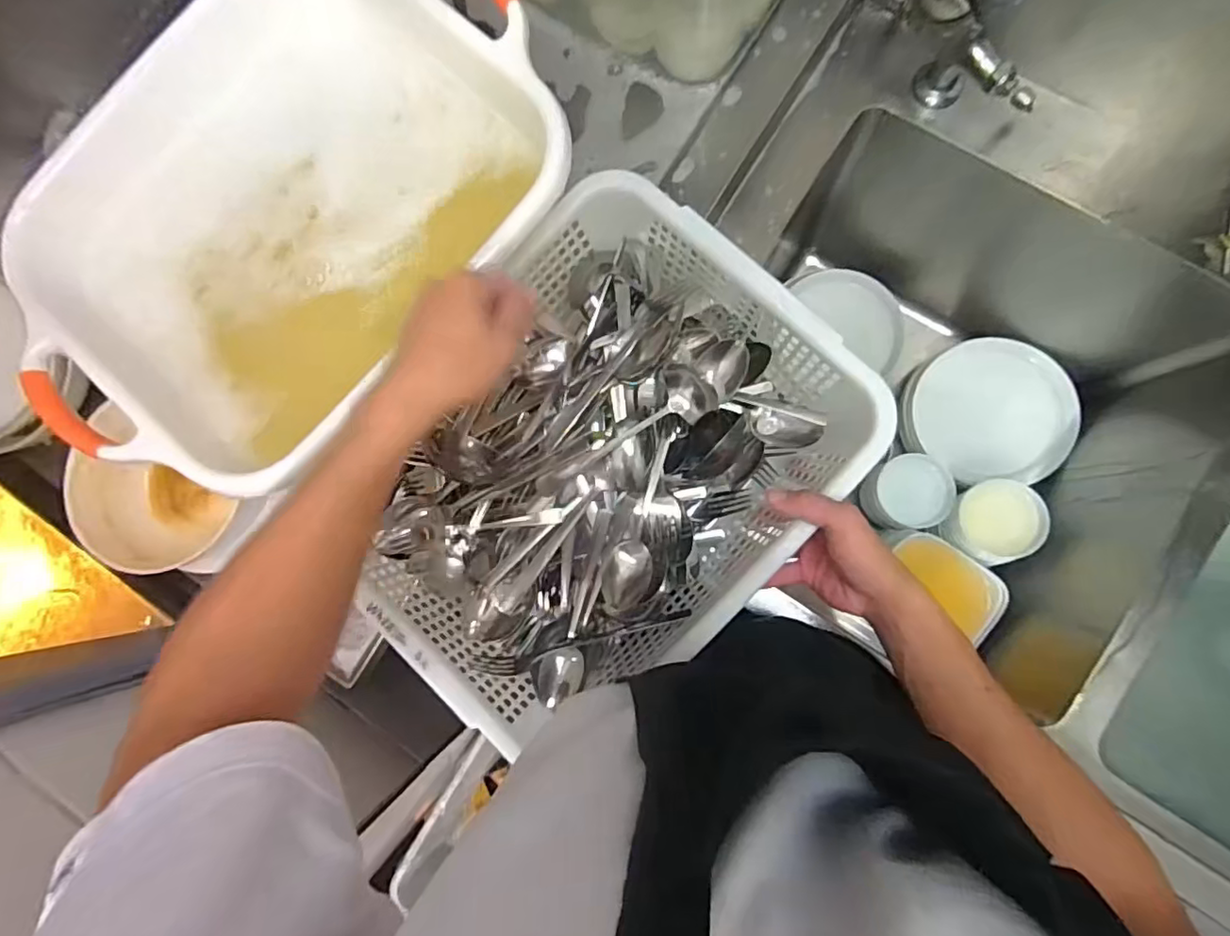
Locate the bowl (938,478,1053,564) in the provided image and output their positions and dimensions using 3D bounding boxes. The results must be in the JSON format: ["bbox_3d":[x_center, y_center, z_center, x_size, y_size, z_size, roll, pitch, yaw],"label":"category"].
[{"bbox_3d":[0.505,0.073,0.799,0.104,0.069,0.105,0,84,5],"label":"bowl"}]

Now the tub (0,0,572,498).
[{"bbox_3d":[-0.276,-0.219,0.535,0.343,0.115,0.482,43,89,7],"label":"tub"}]

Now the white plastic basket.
[{"bbox_3d":[-0.017,0.006,0.535,0.324,0.118,0.424,42,89,7],"label":"white plastic basket"}]

